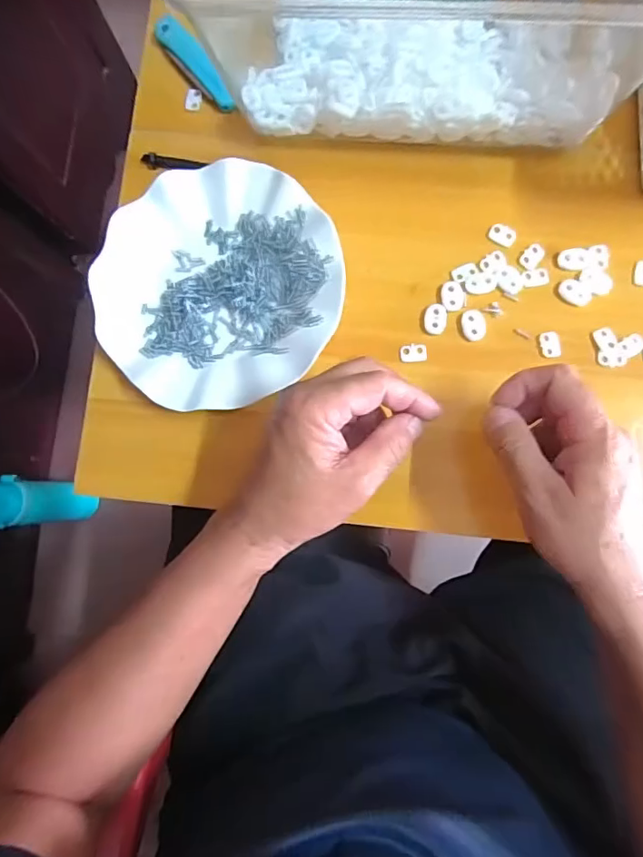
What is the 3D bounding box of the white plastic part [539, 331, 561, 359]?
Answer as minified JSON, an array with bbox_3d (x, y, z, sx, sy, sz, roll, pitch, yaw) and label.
[{"bbox_3d":[0.168,-0.062,0.377,0.015,0.004,0.019,-6,82,3],"label":"white plastic part"}]

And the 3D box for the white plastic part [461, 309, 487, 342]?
[{"bbox_3d":[0.113,-0.077,0.382,0.018,0.004,0.023,-2,82,3],"label":"white plastic part"}]

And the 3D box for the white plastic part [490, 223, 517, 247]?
[{"bbox_3d":[0.137,-0.147,0.390,0.019,0.004,0.014,29,85,7],"label":"white plastic part"}]

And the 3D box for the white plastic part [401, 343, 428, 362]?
[{"bbox_3d":[0.068,-0.056,0.383,0.020,0.004,0.014,-6,82,3],"label":"white plastic part"}]

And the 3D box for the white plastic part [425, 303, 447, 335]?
[{"bbox_3d":[0.086,-0.082,0.386,0.016,0.004,0.023,6,83,5],"label":"white plastic part"}]

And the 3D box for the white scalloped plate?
[{"bbox_3d":[-0.076,-0.105,0.389,0.178,0.022,0.176,0,83,4],"label":"white scalloped plate"}]

